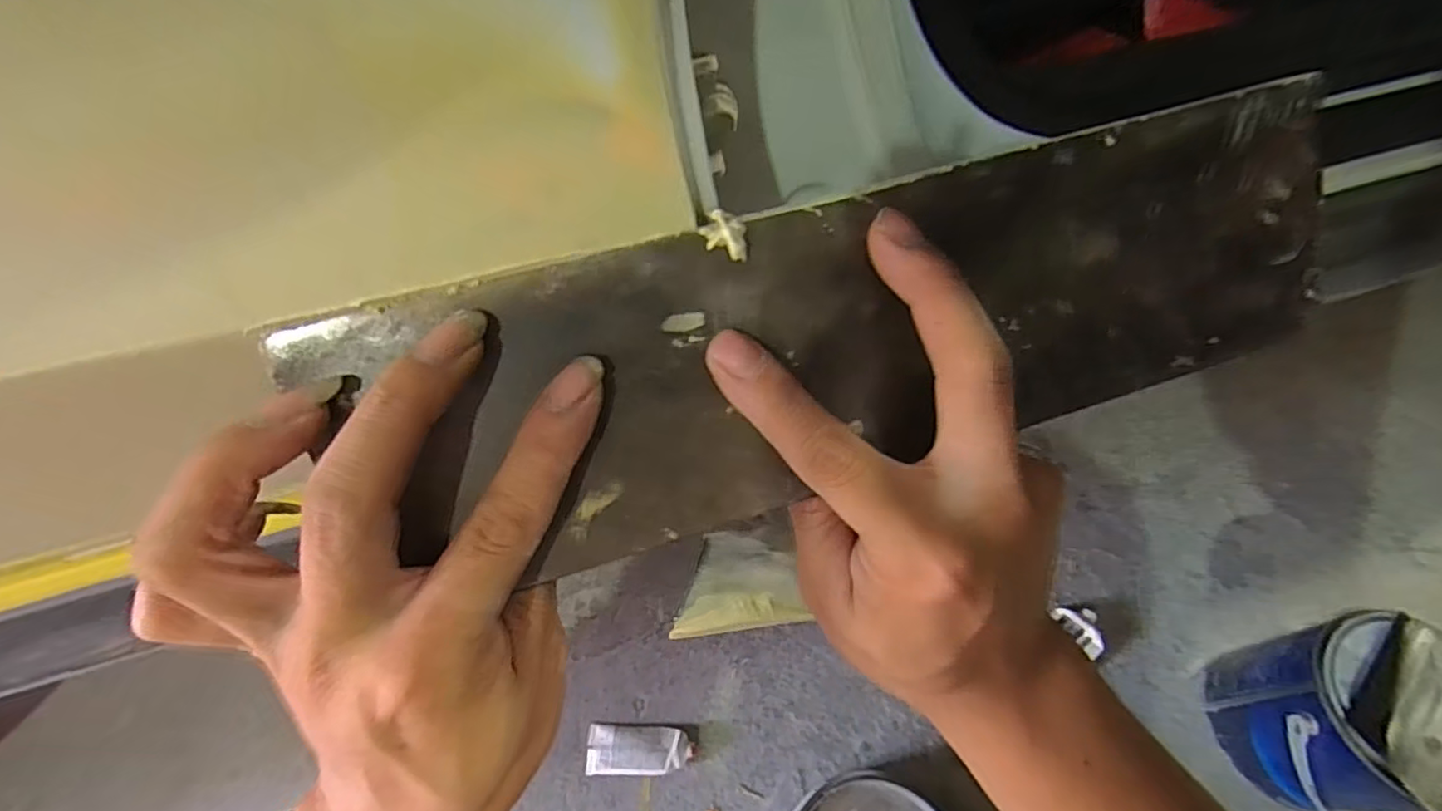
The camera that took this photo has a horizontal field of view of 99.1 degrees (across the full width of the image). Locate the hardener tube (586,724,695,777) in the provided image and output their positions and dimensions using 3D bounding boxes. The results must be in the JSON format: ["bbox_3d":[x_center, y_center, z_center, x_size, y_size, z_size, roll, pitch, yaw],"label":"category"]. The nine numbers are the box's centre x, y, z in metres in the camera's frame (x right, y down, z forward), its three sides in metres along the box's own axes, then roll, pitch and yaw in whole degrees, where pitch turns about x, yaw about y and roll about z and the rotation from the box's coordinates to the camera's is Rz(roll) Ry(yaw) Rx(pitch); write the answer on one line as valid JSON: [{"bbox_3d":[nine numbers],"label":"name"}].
[{"bbox_3d":[-0.083,0.348,0.622,0.107,0.024,0.045,0,56,1],"label":"hardener tube"}]

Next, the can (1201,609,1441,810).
[{"bbox_3d":[0.556,0.280,0.552,0.132,0.173,0.140,0,56,0],"label":"can"}]

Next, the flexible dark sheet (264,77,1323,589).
[{"bbox_3d":[0.052,-0.022,0.190,0.312,0.087,0.006,-16,15,-9],"label":"flexible dark sheet"}]

